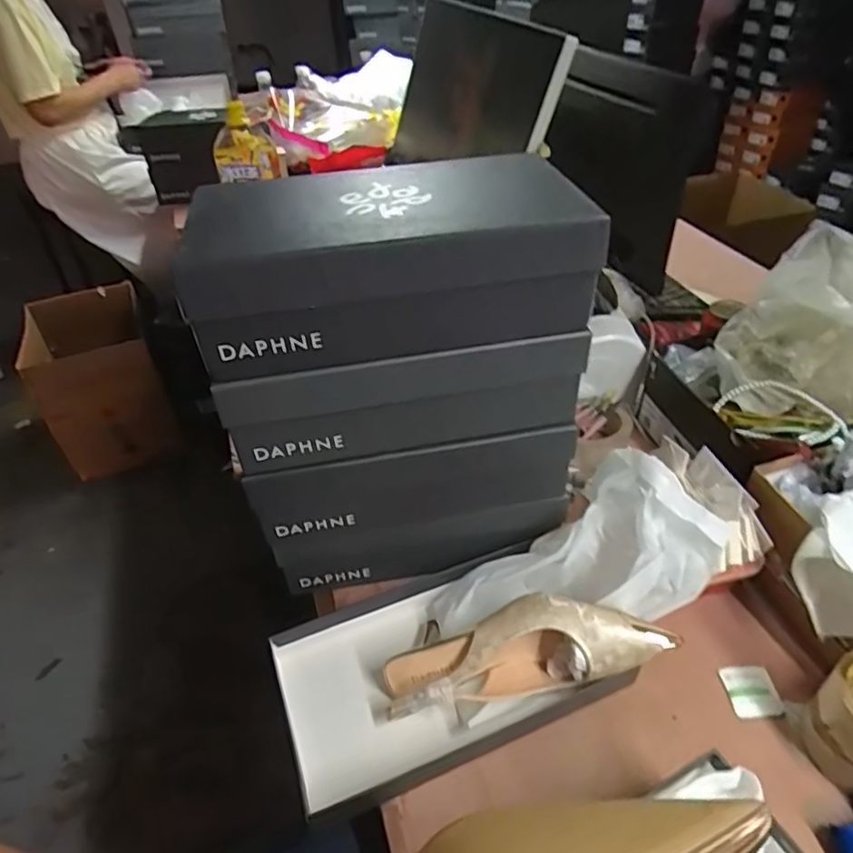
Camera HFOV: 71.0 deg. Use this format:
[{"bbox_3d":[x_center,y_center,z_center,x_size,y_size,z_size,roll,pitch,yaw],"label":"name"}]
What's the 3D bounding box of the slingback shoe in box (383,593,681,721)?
[{"bbox_3d":[0.083,0.195,0.539,0.245,0.083,0.087,-7,41,-3],"label":"slingback shoe in box"}]

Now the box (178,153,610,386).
[{"bbox_3d":[-0.030,-0.140,0.481,0.292,0.098,0.155,-9,41,-6],"label":"box"}]

